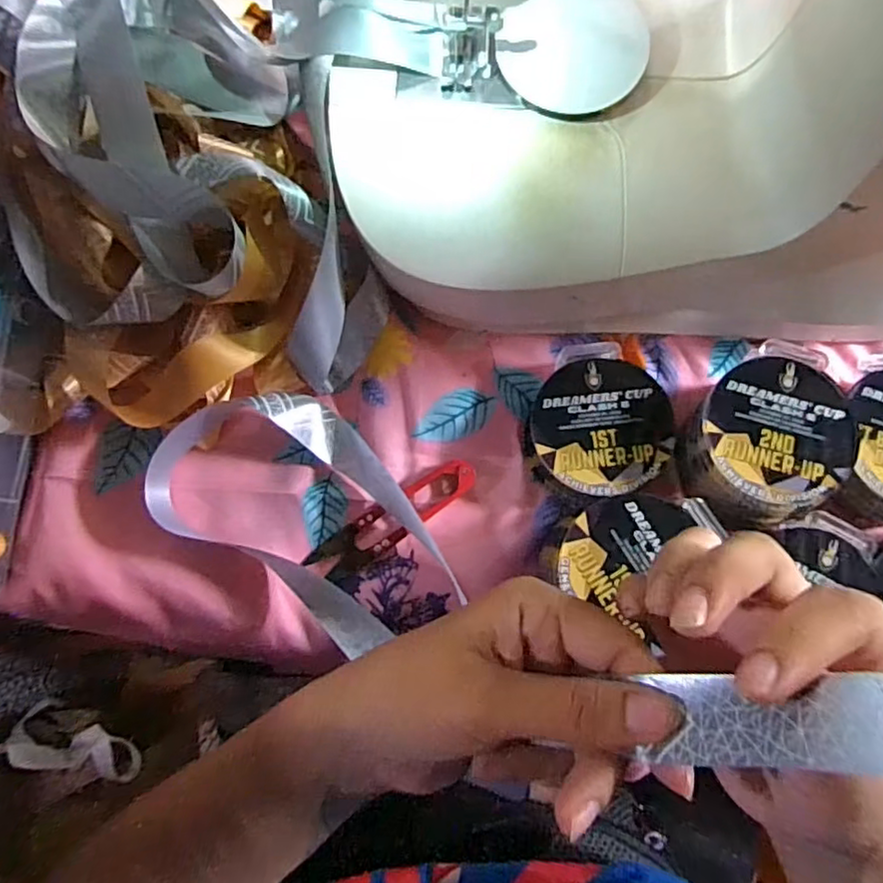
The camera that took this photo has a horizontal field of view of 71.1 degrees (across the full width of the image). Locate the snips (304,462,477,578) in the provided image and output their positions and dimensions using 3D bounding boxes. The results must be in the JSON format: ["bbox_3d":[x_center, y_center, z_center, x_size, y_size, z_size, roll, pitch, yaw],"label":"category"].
[{"bbox_3d":[-0.025,0.042,0.334,0.099,0.006,0.021,-32,81,-6],"label":"snips"}]

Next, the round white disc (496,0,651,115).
[{"bbox_3d":[0.066,-0.192,0.302,0.069,0.004,0.062,-27,91,4],"label":"round white disc"}]

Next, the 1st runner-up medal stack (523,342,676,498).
[{"bbox_3d":[0.088,-0.009,0.336,0.076,0.020,0.080,29,81,5],"label":"1st runner-up medal stack"}]

